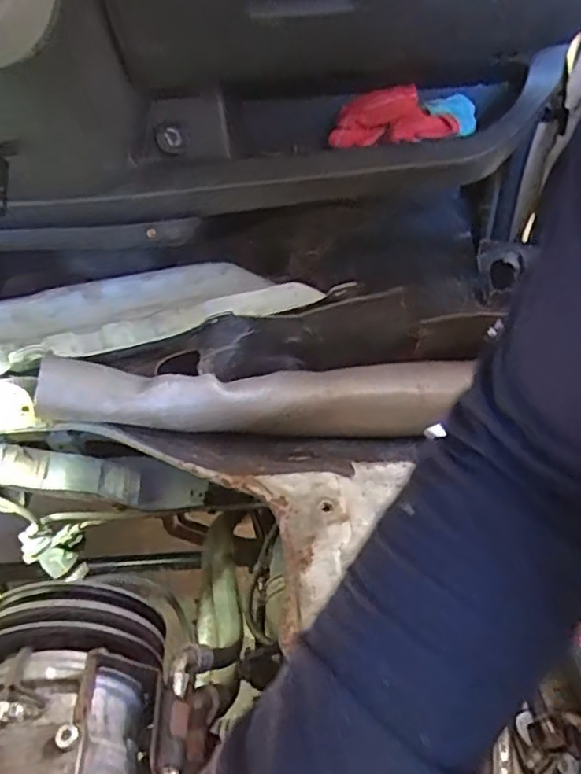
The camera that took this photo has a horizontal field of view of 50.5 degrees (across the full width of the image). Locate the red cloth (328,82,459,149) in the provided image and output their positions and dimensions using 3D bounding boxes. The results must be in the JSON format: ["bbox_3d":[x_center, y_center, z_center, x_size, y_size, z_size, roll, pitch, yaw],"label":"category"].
[{"bbox_3d":[0.115,-0.299,0.693,0.141,0.058,0.046,17,41,23],"label":"red cloth"}]

